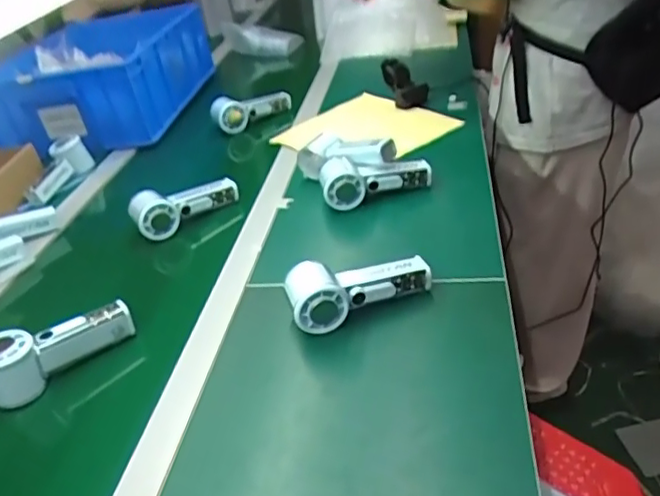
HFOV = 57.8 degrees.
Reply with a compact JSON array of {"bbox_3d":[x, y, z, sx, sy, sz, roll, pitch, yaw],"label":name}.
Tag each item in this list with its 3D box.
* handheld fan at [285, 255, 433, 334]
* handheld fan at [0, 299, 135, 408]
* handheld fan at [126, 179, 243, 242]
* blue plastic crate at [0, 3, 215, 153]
[{"bbox_3d":[0.033,0.044,0.617,0.152,0.063,0.057,-11,31,-3],"label":"handheld fan"},{"bbox_3d":[-0.282,0.110,0.632,0.146,0.074,0.043,-26,35,-21],"label":"handheld fan"},{"bbox_3d":[-0.204,-0.067,0.854,0.153,0.051,0.063,-22,34,-16],"label":"handheld fan"},{"bbox_3d":[-0.503,-0.425,1.372,0.377,0.126,0.611,-3,32,3],"label":"blue plastic crate"}]

